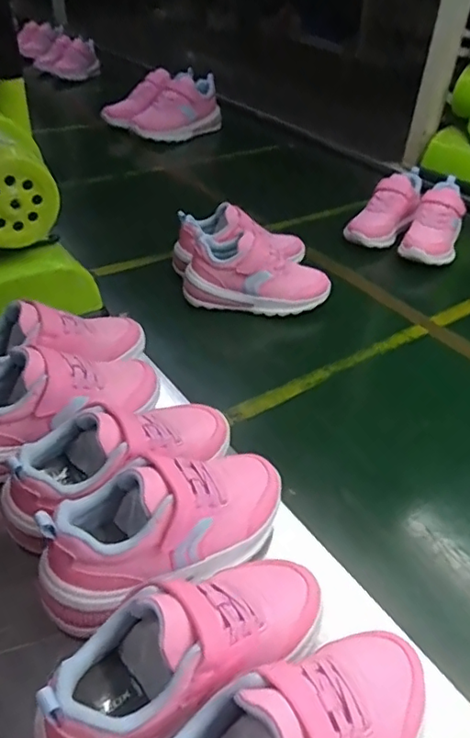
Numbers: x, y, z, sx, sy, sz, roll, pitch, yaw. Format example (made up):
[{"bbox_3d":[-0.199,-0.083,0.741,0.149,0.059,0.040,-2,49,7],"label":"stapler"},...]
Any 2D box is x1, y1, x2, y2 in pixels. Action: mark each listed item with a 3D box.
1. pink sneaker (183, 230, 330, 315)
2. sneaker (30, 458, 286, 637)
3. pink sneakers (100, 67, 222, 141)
[{"bbox_3d":[0.031,-0.128,0.773,0.197,0.087,0.062,2,38,1],"label":"pink sneaker"},{"bbox_3d":[-0.049,0.110,0.422,0.189,0.079,0.070,-21,43,-27],"label":"sneaker"},{"bbox_3d":[-0.179,-0.615,1.379,0.282,0.159,0.122,-29,47,-33],"label":"pink sneakers"}]

